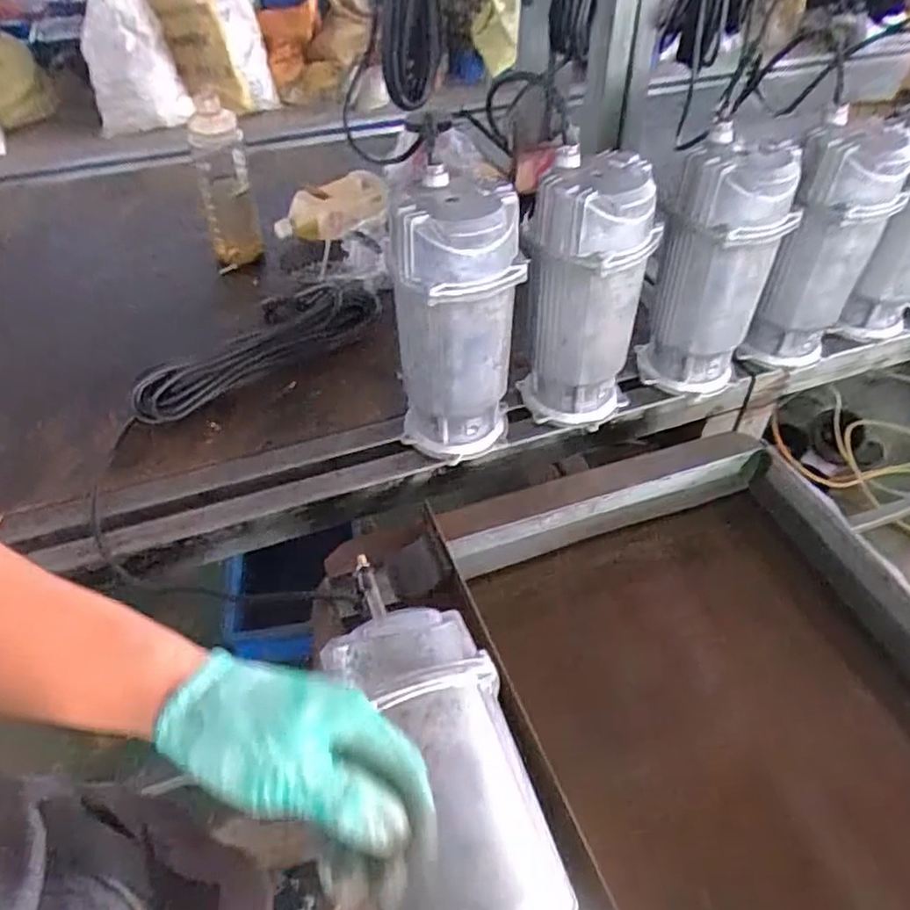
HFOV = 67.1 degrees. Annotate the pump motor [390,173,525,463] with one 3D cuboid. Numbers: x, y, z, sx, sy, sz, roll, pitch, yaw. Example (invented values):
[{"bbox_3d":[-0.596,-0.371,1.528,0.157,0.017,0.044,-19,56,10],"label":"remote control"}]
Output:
[{"bbox_3d":[0.000,-0.139,0.762,0.126,0.293,0.111,-9,46,-9],"label":"pump motor"}]

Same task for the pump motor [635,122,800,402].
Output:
[{"bbox_3d":[0.312,-0.221,0.841,0.119,0.294,0.119,-16,48,-15],"label":"pump motor"}]

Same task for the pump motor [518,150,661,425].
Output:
[{"bbox_3d":[0.147,-0.175,0.795,0.136,0.293,0.112,2,46,2],"label":"pump motor"}]

